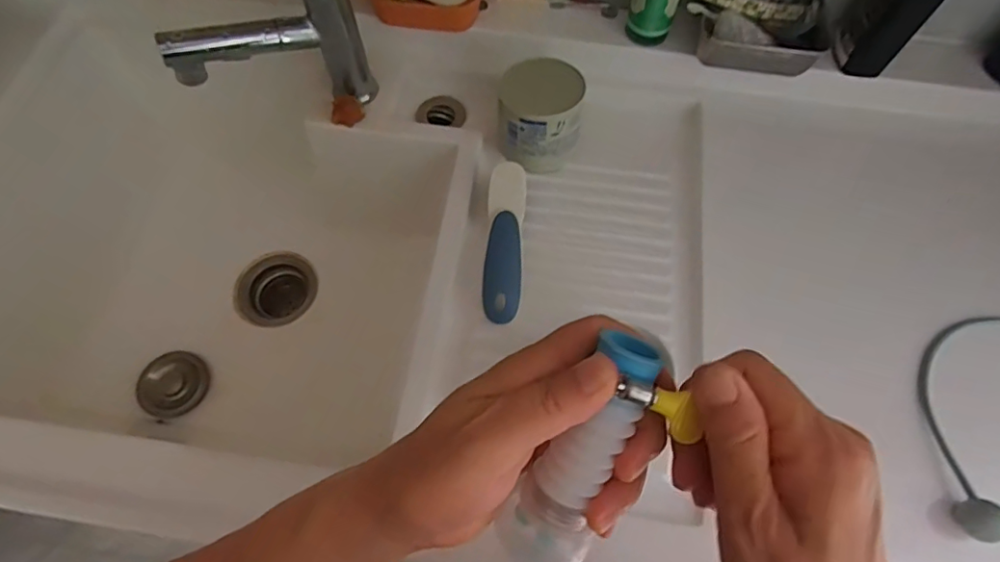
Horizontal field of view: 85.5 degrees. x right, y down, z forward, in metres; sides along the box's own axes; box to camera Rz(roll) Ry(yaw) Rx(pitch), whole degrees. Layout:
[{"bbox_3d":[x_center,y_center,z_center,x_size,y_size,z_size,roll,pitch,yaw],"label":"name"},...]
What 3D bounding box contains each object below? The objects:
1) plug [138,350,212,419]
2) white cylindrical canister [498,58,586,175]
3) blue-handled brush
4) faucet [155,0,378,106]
[{"bbox_3d":[-0.414,0.132,0.687,0.080,0.023,0.078,-23,69,-23],"label":"plug"},{"bbox_3d":[0.042,-0.174,0.578,0.085,0.075,0.089,0,67,-1],"label":"white cylindrical canister"},{"bbox_3d":[0.005,-0.046,0.547,0.038,0.036,0.152,3,67,0],"label":"blue-handled brush"},{"bbox_3d":[-0.231,-0.240,0.540,0.180,0.179,0.054,-15,68,-8],"label":"faucet"}]

